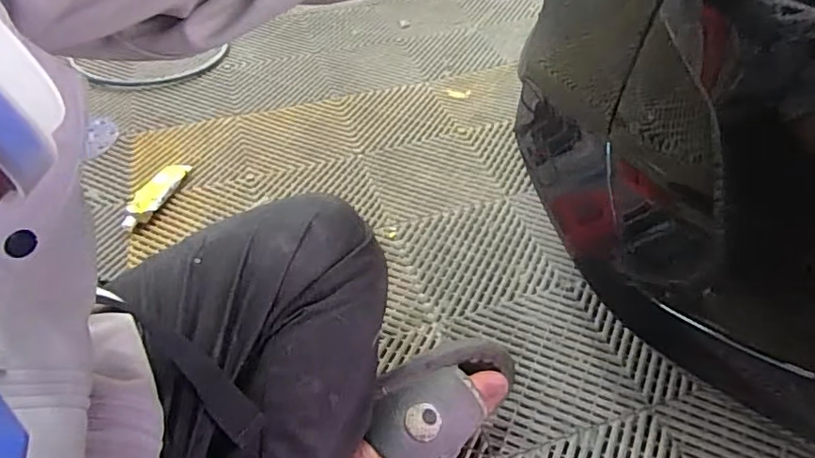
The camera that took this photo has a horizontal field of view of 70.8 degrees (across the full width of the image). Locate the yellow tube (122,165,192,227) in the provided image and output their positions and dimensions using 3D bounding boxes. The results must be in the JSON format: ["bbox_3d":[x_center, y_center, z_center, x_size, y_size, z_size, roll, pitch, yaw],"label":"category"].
[{"bbox_3d":[-0.425,-0.063,0.969,0.037,0.024,0.162,8,46,10],"label":"yellow tube"}]

